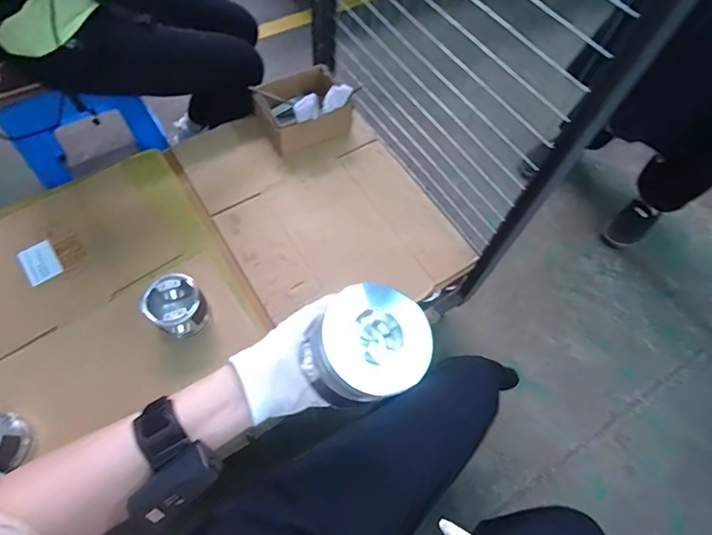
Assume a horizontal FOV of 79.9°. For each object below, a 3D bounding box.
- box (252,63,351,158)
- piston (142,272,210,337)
[{"bbox_3d":[-0.126,-0.385,1.033,0.206,0.118,0.164,-28,68,-16],"label":"box"},{"bbox_3d":[-0.335,0.078,0.810,0.092,0.113,0.096,1,64,-3],"label":"piston"}]

